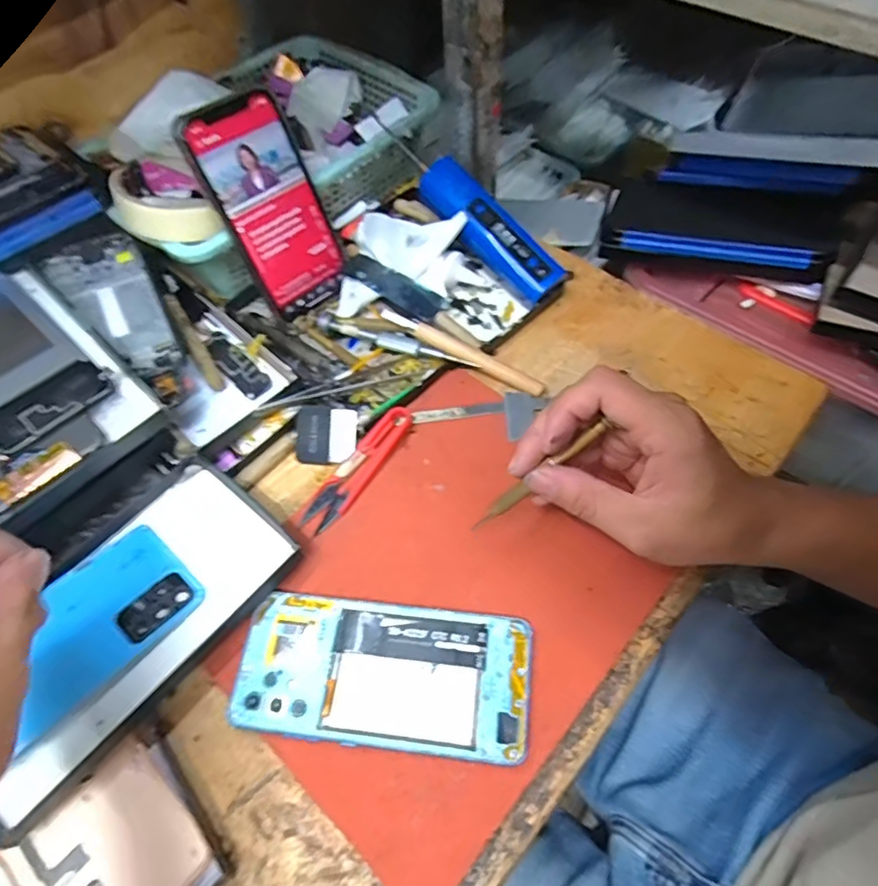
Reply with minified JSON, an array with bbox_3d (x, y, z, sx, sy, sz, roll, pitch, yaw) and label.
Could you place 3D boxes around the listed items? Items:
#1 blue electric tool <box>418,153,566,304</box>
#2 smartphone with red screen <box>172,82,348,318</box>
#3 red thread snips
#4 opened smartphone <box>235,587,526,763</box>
[{"bbox_3d":[0.038,-0.162,0.437,0.030,0.029,0.129,-42,85,-20],"label":"blue electric tool"},{"bbox_3d":[-0.118,-0.166,0.409,0.070,0.143,0.009,-37,37,-18],"label":"smartphone with red screen"},{"bbox_3d":[-0.051,0.014,0.376,0.022,0.006,0.098,28,65,18],"label":"red thread snips"},{"bbox_3d":[-0.029,0.122,0.307,0.155,0.010,0.071,4,60,5],"label":"opened smartphone"}]

